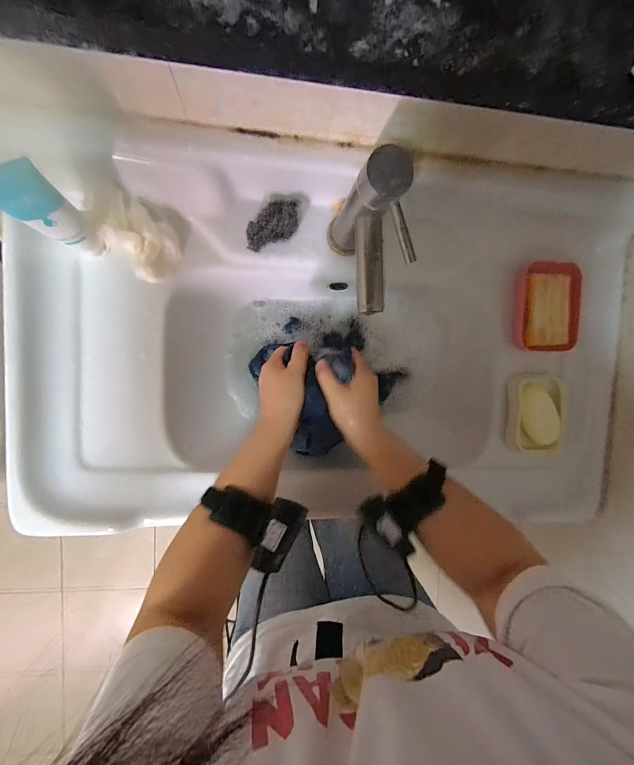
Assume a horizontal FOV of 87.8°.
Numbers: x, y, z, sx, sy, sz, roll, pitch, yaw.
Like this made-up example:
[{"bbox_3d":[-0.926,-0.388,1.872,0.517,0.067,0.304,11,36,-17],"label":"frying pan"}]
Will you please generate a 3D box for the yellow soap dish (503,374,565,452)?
[{"bbox_3d":[0.334,0.047,0.500,0.078,0.031,0.115,3,93,-7],"label":"yellow soap dish"}]

